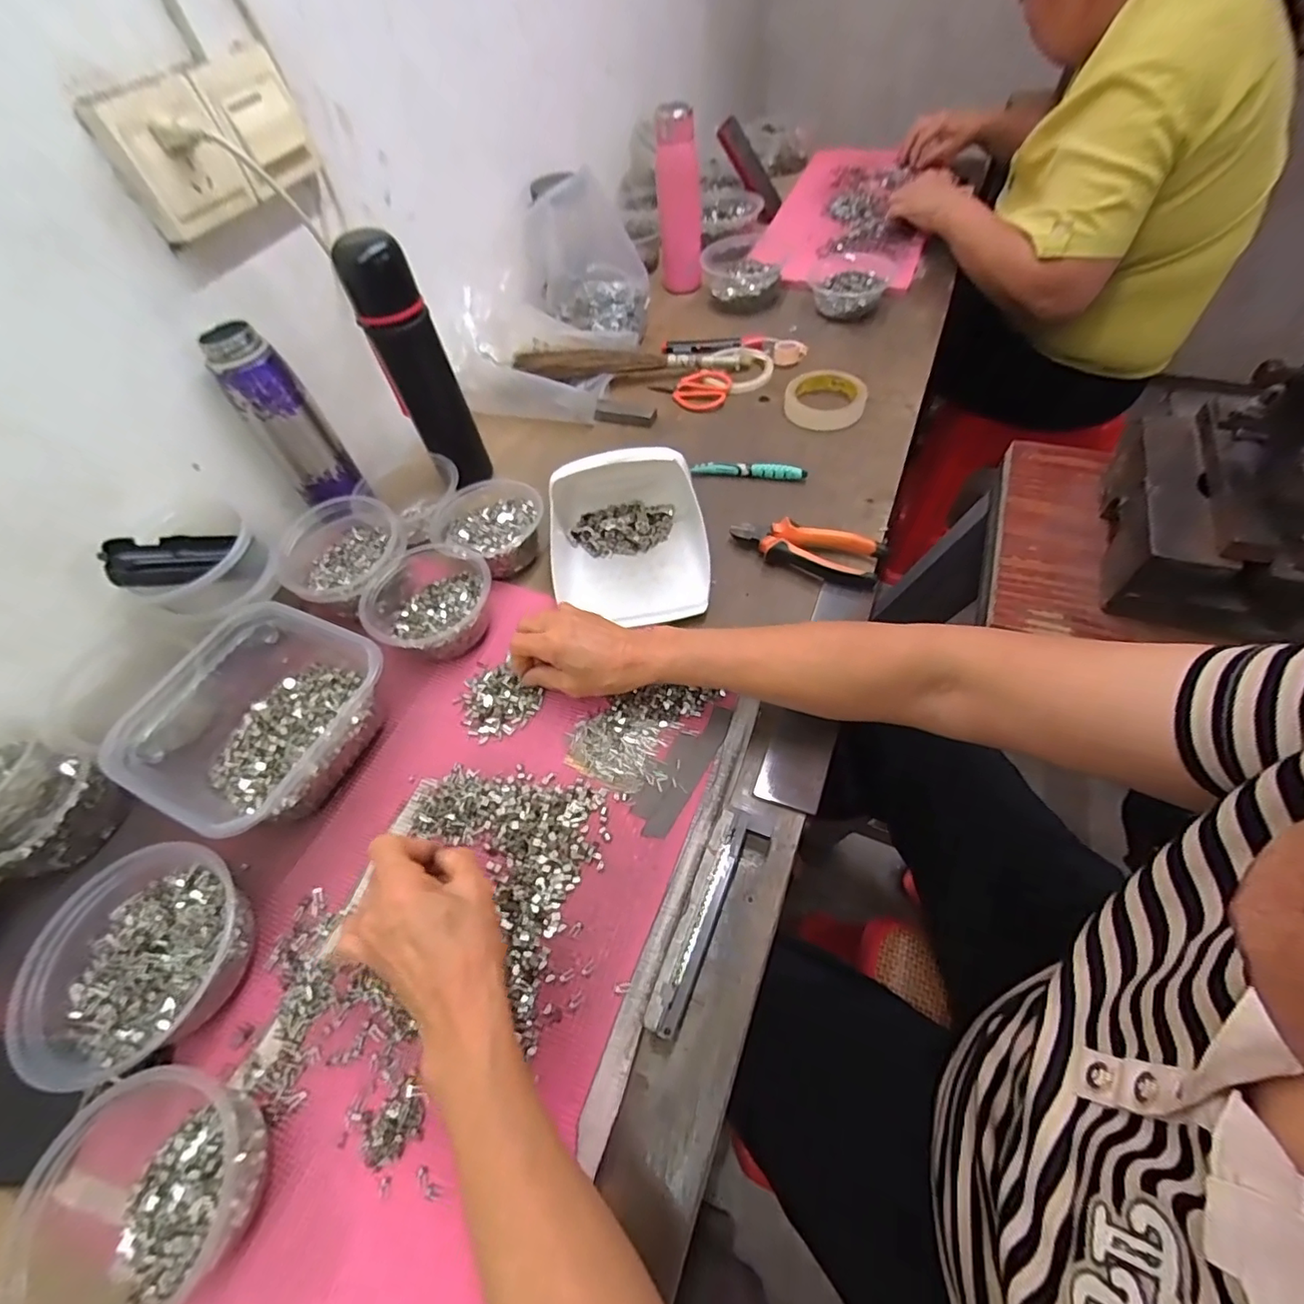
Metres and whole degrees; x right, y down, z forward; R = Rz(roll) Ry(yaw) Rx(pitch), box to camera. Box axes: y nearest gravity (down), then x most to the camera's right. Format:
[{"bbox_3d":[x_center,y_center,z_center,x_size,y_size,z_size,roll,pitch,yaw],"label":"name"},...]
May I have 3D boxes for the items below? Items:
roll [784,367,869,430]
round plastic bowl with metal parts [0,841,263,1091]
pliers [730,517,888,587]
[{"bbox_3d":[0.218,-0.324,0.696,0.096,0.023,0.094,-4,56,5],"label":"roll"},{"bbox_3d":[-0.338,0.205,0.374,0.118,0.067,0.134,17,60,17],"label":"round plastic bowl with metal parts"},{"bbox_3d":[0.154,-0.103,0.560,0.146,0.028,0.056,18,60,19],"label":"pliers"}]

